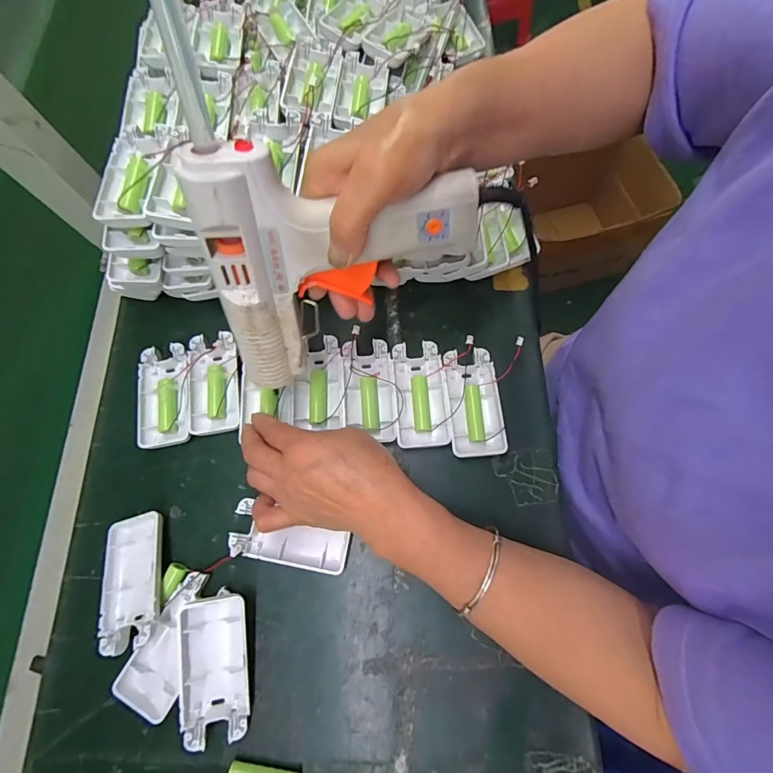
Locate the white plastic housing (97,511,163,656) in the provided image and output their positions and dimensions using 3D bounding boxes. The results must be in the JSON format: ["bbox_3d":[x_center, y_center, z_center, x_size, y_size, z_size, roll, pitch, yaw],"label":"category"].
[{"bbox_3d":[-0.196,0.149,0.317,0.047,0.017,0.096,-21,60,4],"label":"white plastic housing"}]

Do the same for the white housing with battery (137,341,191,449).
[{"bbox_3d":[-0.197,0.008,0.364,0.045,0.014,0.091,-11,70,0],"label":"white housing with battery"}]

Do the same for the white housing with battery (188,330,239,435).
[{"bbox_3d":[-0.157,-0.003,0.373,0.043,0.014,0.093,-10,70,0],"label":"white housing with battery"}]

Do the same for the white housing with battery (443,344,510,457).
[{"bbox_3d":[0.074,0.013,0.352,0.045,0.012,0.093,-5,70,2],"label":"white housing with battery"}]

